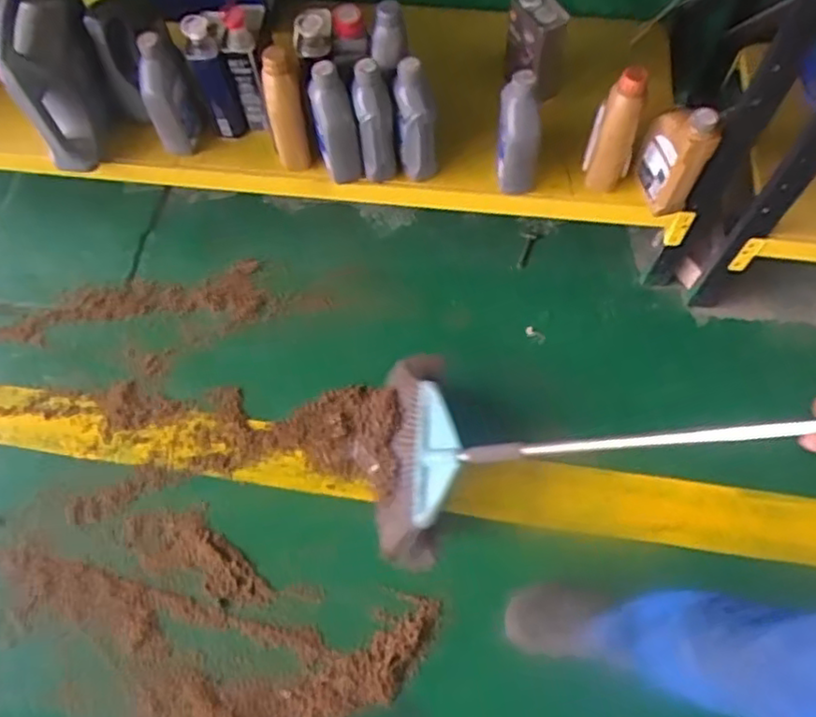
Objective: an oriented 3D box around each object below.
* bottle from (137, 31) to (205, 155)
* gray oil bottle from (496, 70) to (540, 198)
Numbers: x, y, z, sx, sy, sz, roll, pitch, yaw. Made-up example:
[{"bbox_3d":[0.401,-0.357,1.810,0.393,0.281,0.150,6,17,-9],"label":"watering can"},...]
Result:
[{"bbox_3d":[-0.434,-0.468,1.203,0.090,0.214,0.062,-23,66,-9],"label":"bottle"},{"bbox_3d":[0.185,-0.381,1.138,0.083,0.219,0.074,3,64,3],"label":"gray oil bottle"}]

